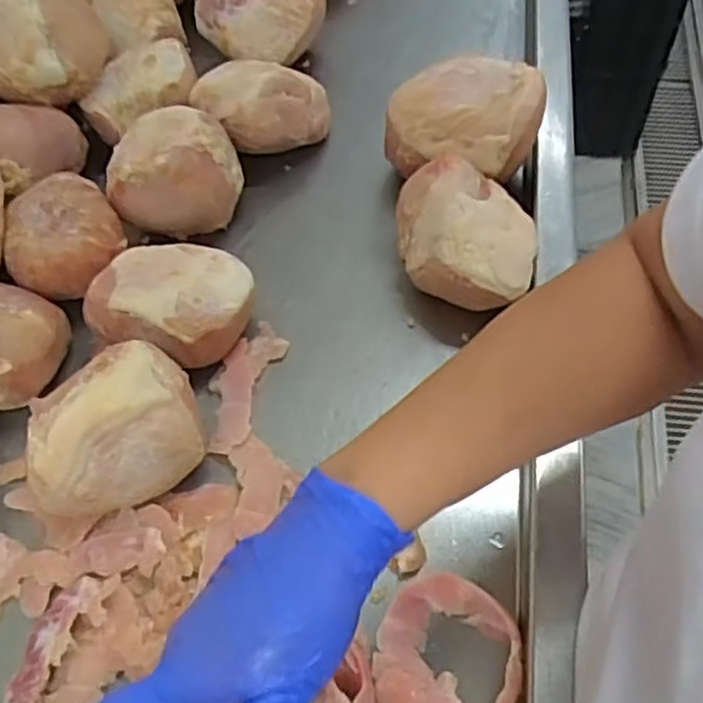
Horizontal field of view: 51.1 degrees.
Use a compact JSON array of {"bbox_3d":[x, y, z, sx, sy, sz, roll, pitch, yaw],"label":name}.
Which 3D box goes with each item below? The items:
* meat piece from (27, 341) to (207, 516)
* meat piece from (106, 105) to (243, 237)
[{"bbox_3d":[-0.184,0.059,0.564,0.130,0.089,0.101,-25,60,-11],"label":"meat piece"},{"bbox_3d":[-0.174,-0.186,0.729,0.124,0.084,0.112,-11,58,-3],"label":"meat piece"}]

